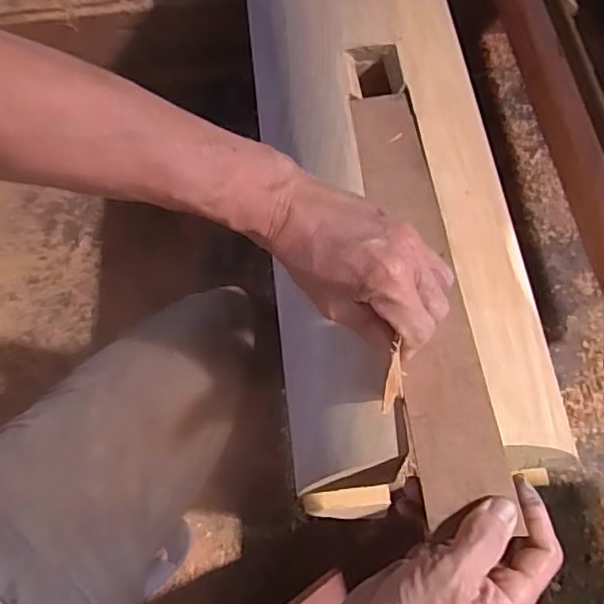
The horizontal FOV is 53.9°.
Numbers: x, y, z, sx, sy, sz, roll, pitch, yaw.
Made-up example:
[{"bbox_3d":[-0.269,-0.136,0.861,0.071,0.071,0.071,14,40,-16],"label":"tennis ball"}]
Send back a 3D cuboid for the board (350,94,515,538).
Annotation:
[{"bbox_3d":[0.087,-0.028,0.456,0.054,0.011,0.362,-6,60,-1],"label":"board"}]

